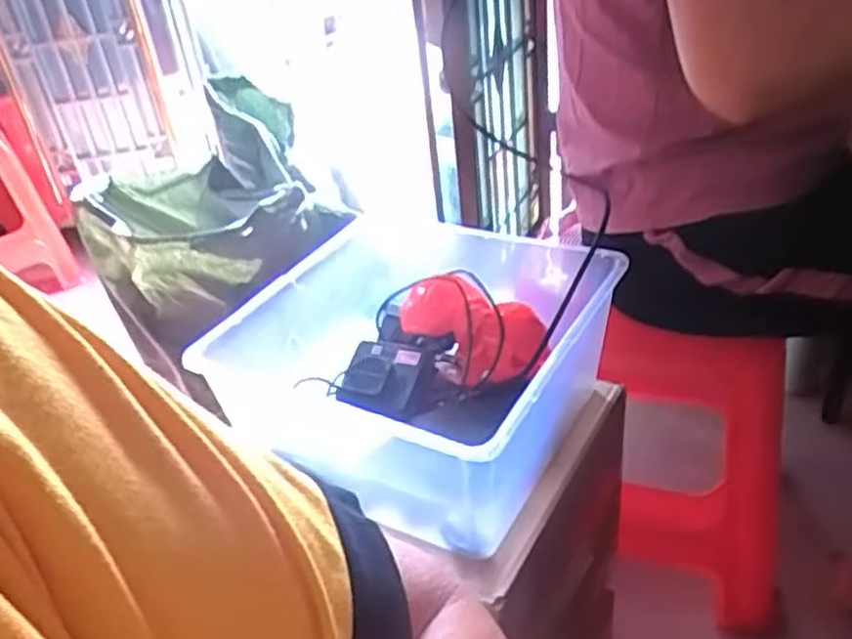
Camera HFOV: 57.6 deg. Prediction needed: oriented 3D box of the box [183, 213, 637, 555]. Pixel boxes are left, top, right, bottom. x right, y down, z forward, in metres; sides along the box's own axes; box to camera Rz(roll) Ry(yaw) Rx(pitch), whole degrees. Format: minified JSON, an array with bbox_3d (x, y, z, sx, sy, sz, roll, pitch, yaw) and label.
[{"bbox_3d":[-0.011,0.043,0.736,0.320,0.156,0.301,13,39,28],"label":"box"}]

